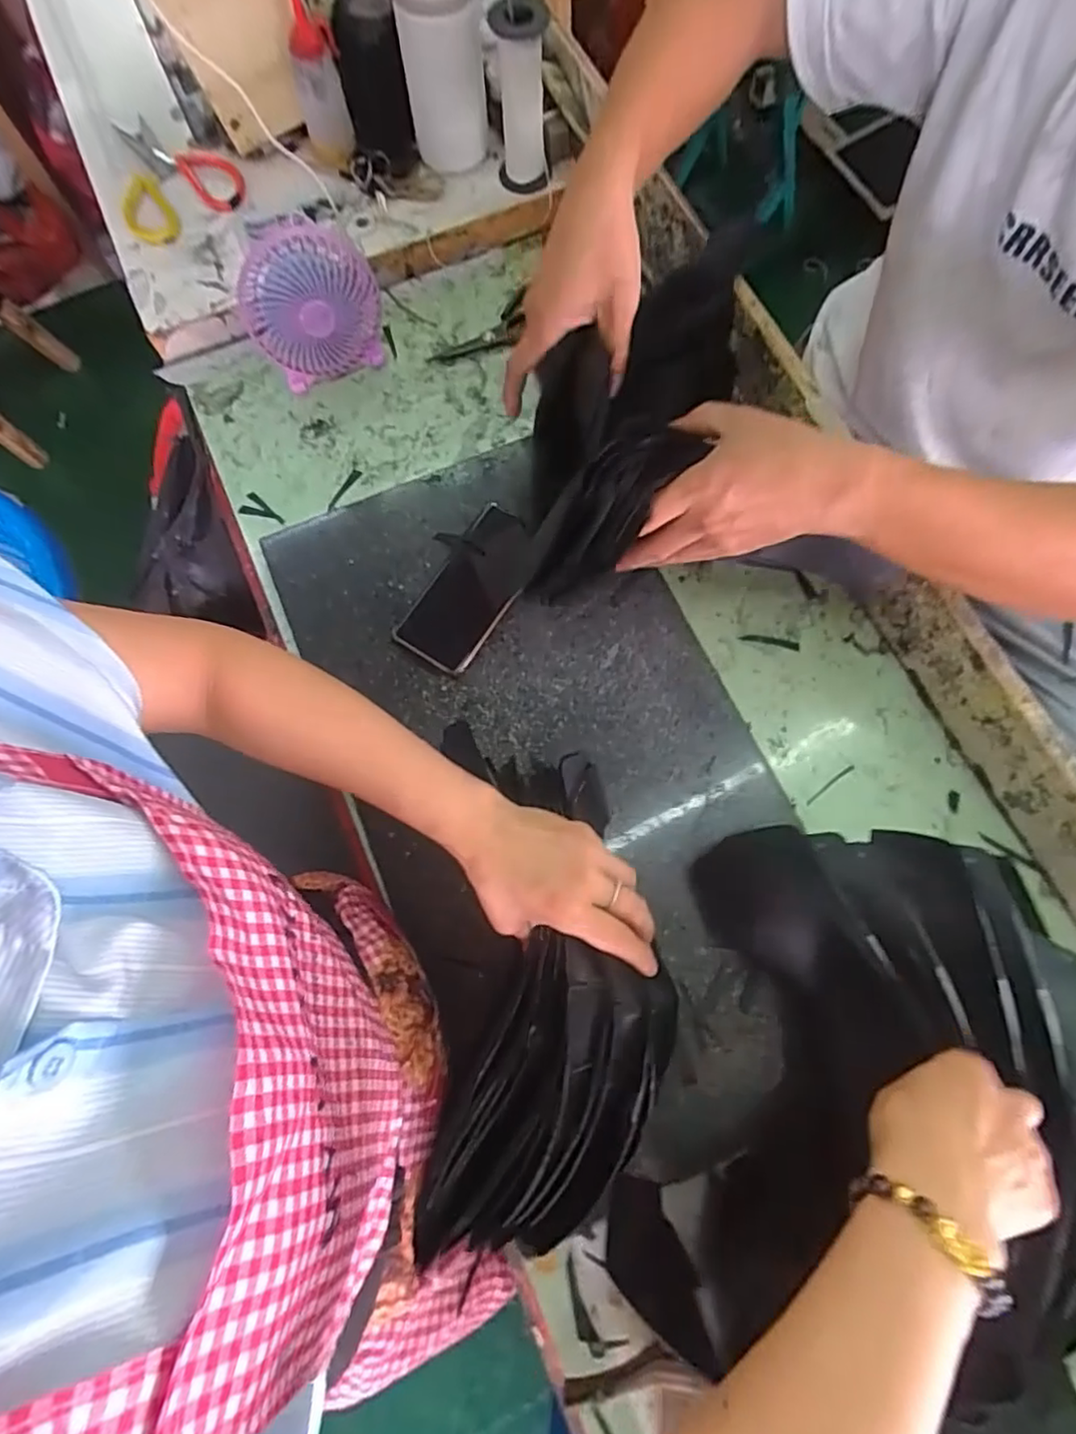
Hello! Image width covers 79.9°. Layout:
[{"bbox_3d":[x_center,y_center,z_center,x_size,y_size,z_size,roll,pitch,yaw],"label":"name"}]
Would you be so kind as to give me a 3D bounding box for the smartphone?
[{"bbox_3d":[-0.059,-0.119,0.593,0.092,0.013,0.159,29,81,21],"label":"smartphone"}]

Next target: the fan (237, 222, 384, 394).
[{"bbox_3d":[-0.226,-0.416,0.656,0.136,0.123,0.089,-31,76,-8],"label":"fan"}]

